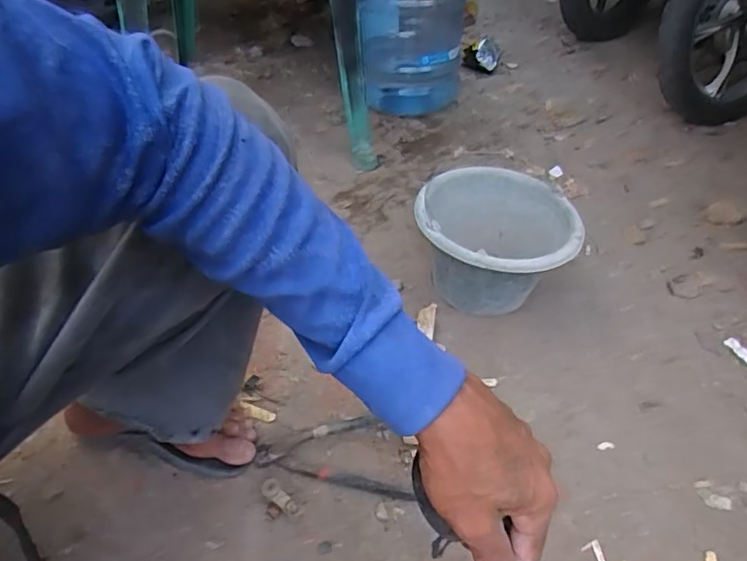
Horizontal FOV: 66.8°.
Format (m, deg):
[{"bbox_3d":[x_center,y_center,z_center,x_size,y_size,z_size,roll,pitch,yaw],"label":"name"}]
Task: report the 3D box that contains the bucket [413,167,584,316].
[{"bbox_3d":[0.194,-0.053,0.940,0.246,0.167,0.222,27,45,24],"label":"bucket"}]

